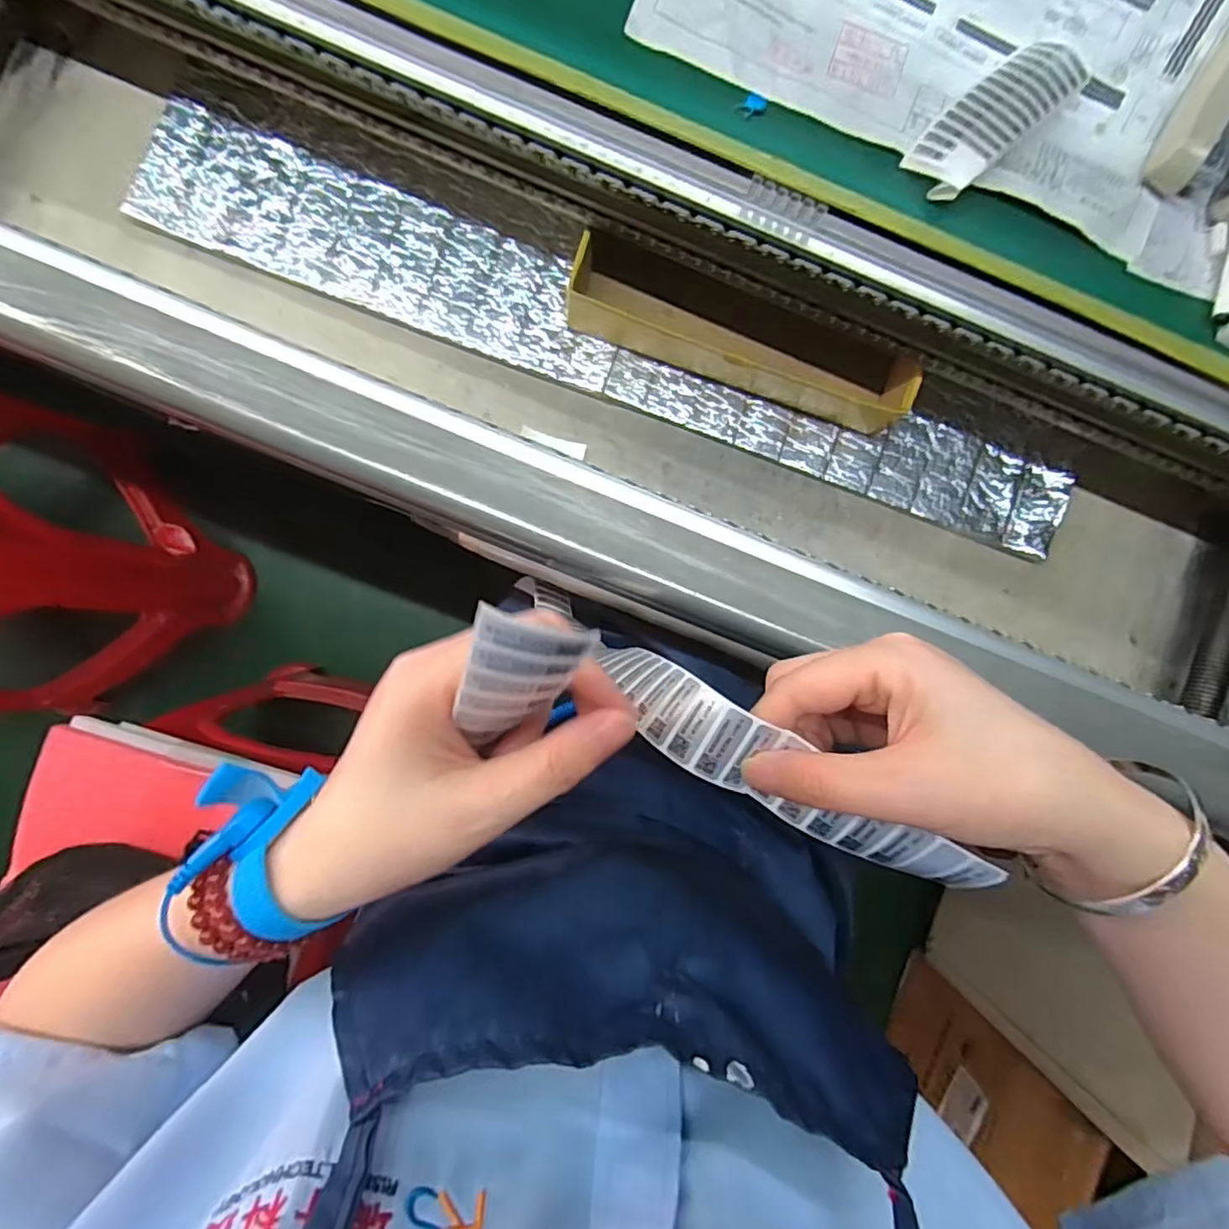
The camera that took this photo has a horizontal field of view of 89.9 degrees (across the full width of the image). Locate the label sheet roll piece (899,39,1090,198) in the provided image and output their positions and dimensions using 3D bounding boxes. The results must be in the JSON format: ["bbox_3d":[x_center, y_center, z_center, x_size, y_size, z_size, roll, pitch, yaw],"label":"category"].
[{"bbox_3d":[0.189,-0.250,0.307,0.095,0.014,0.037,-41,91,-3],"label":"label sheet roll piece"}]

